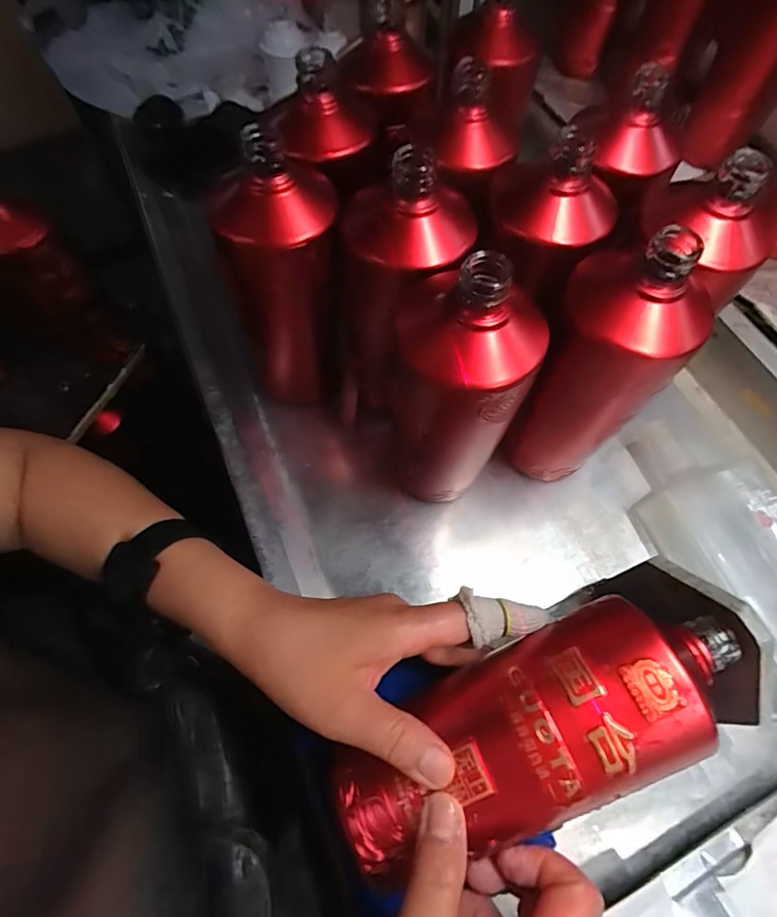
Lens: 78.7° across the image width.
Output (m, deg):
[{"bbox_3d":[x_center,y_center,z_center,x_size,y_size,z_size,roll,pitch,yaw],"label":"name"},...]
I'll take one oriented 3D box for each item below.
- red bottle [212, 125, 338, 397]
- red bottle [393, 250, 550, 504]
[{"bbox_3d":[-0.077,-0.126,0.359,0.080,0.207,0.075,-9,64,-7],"label":"red bottle"},{"bbox_3d":[0.041,-0.035,0.321,0.078,0.216,0.076,4,63,0],"label":"red bottle"}]

